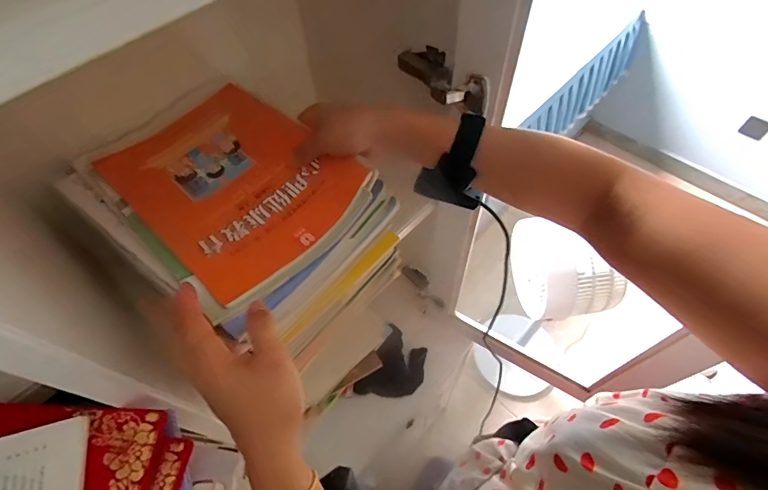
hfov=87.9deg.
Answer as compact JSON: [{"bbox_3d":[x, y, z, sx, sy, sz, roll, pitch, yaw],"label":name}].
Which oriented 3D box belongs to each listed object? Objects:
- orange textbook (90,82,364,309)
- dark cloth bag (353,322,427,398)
[{"bbox_3d":[-0.162,-0.077,0.414,0.253,0.026,0.182,37,66,23],"label":"orange textbook"},{"bbox_3d":[0.024,0.257,0.816,0.107,0.072,0.151,25,62,18],"label":"dark cloth bag"}]

